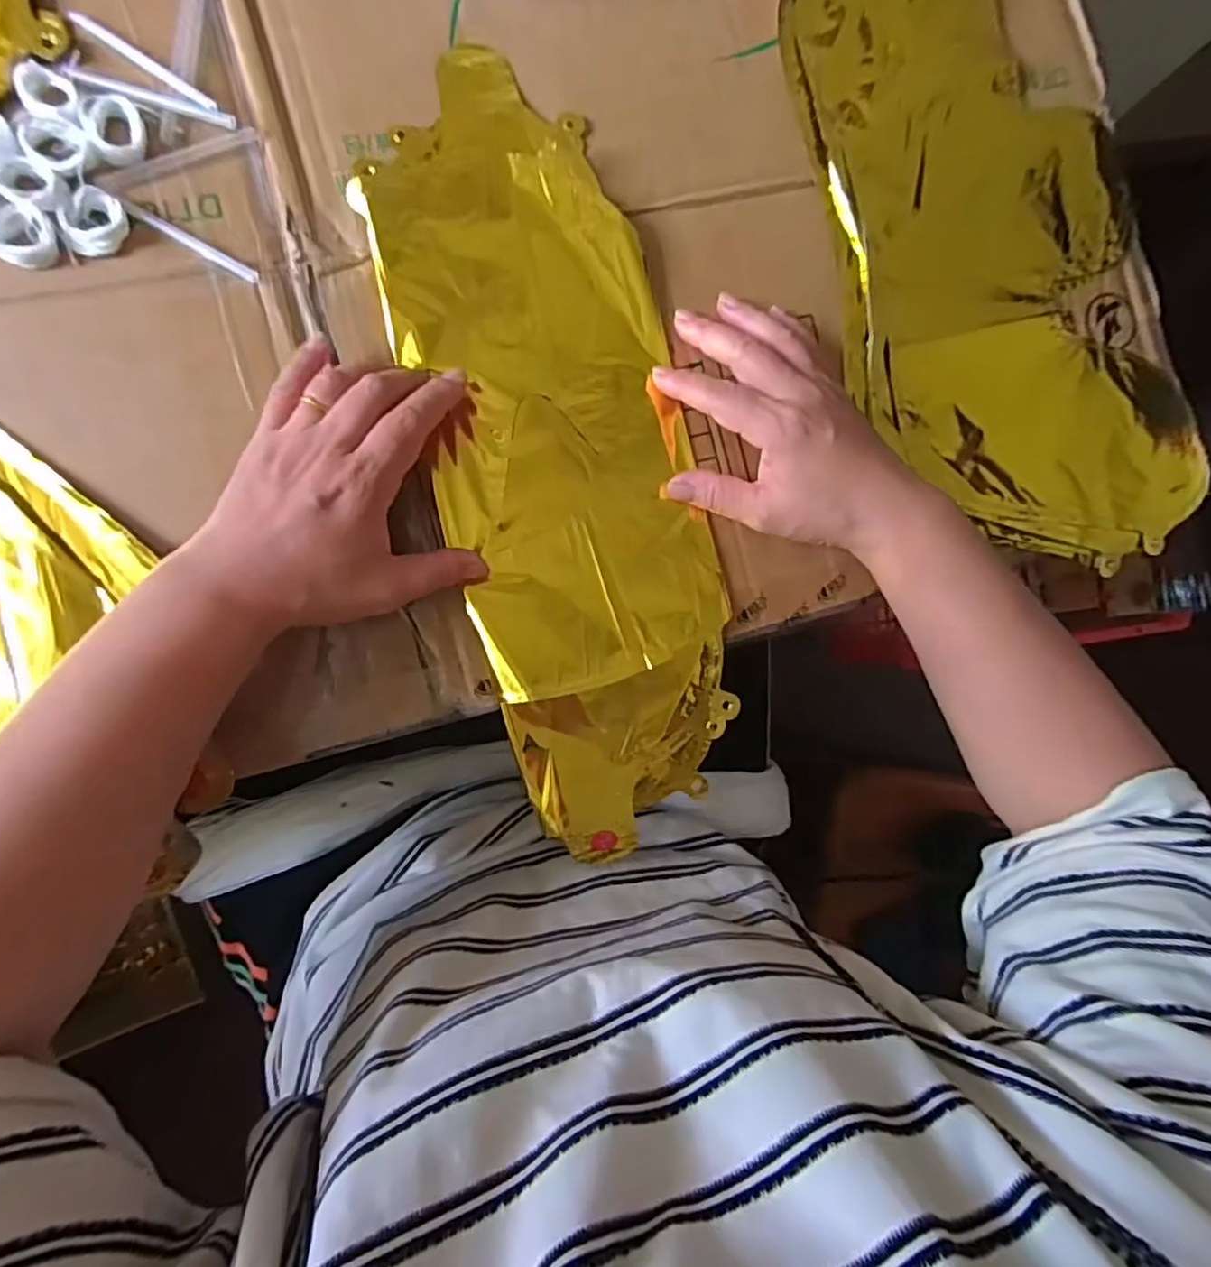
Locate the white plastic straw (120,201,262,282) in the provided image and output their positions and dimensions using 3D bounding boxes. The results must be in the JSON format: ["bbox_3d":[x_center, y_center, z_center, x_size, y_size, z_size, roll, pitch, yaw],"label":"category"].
[{"bbox_3d":[-0.206,-0.195,0.321,0.067,0.005,0.007,29,83,-7],"label":"white plastic straw"}]

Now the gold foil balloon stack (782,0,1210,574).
[{"bbox_3d":[0.241,-0.256,0.393,0.222,0.019,0.433,-15,90,-10],"label":"gold foil balloon stack"}]

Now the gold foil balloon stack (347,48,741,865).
[{"bbox_3d":[-0.023,-0.093,0.361,0.139,0.036,0.417,-13,93,-10],"label":"gold foil balloon stack"}]

